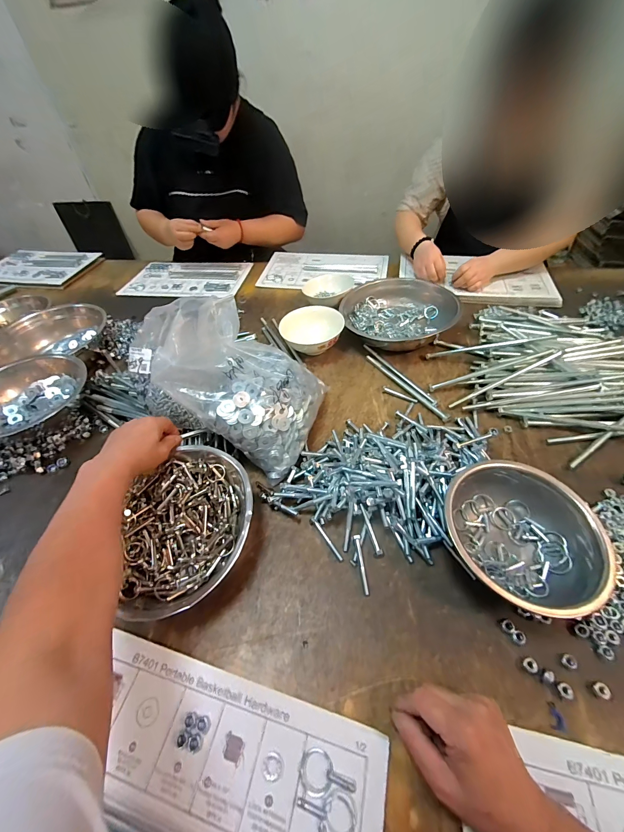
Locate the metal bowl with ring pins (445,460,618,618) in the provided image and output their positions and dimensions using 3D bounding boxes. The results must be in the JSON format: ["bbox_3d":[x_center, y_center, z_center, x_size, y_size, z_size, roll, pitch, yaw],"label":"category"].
[{"bbox_3d":[0.248,0.150,0.383,0.171,0.076,0.164,-3,48,3],"label":"metal bowl with ring pins"}]

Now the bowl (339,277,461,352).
[{"bbox_3d":[0.194,-0.236,0.725,0.250,0.078,0.206,-12,48,-6],"label":"bowl"}]

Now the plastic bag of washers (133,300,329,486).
[{"bbox_3d":[-0.134,-0.064,0.519,0.293,0.205,0.197,19,54,20],"label":"plastic bag of washers"}]

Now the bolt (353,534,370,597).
[{"bbox_3d":[0.064,0.191,0.403,0.008,0.012,0.070,-8,64,-2],"label":"bolt"}]

